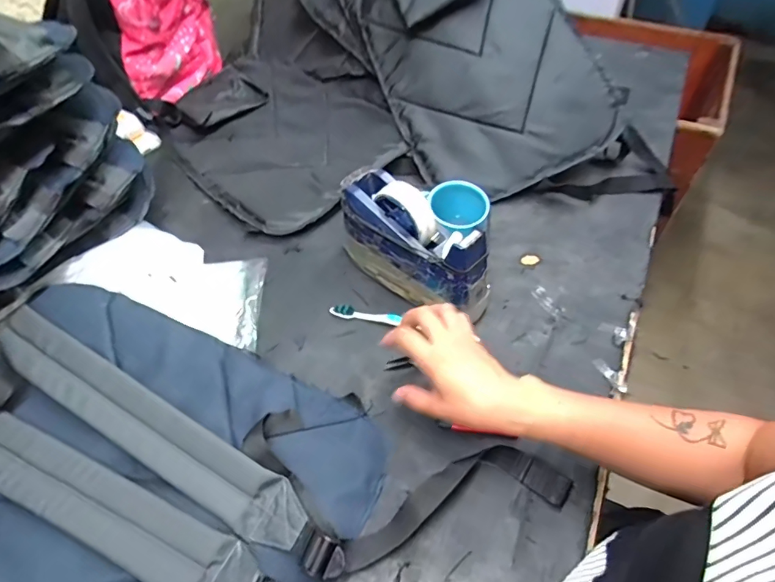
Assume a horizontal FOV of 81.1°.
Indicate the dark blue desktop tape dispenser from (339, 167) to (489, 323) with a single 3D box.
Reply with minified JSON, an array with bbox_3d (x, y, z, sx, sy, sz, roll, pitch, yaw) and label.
[{"bbox_3d":[0.032,-0.053,0.550,0.202,0.112,0.069,31,57,24],"label":"dark blue desktop tape dispenser"}]

